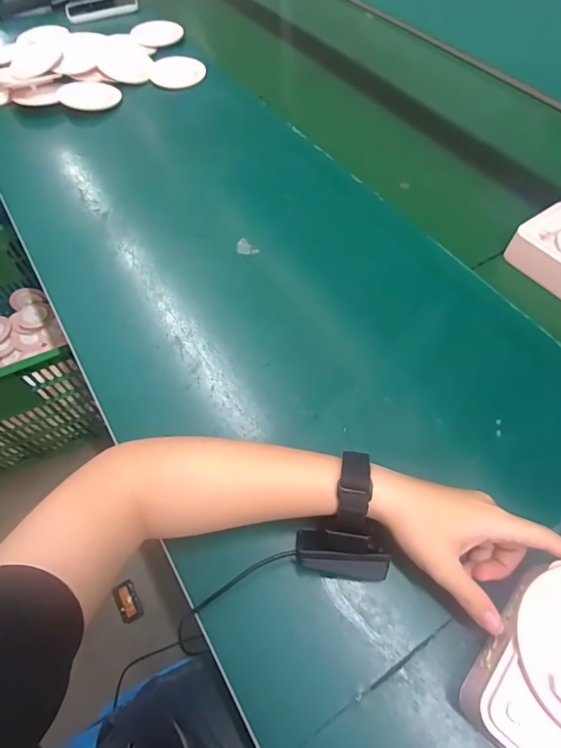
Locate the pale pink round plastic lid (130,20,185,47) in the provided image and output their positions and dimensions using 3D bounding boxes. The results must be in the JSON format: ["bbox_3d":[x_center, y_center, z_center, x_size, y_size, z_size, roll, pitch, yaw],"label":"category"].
[{"bbox_3d":[-0.240,-0.668,0.823,0.096,0.018,0.076,-19,60,-10],"label":"pale pink round plastic lid"}]

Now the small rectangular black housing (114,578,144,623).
[{"bbox_3d":[-0.354,0.527,0.978,0.047,0.020,0.089,-25,61,-13],"label":"small rectangular black housing"}]

